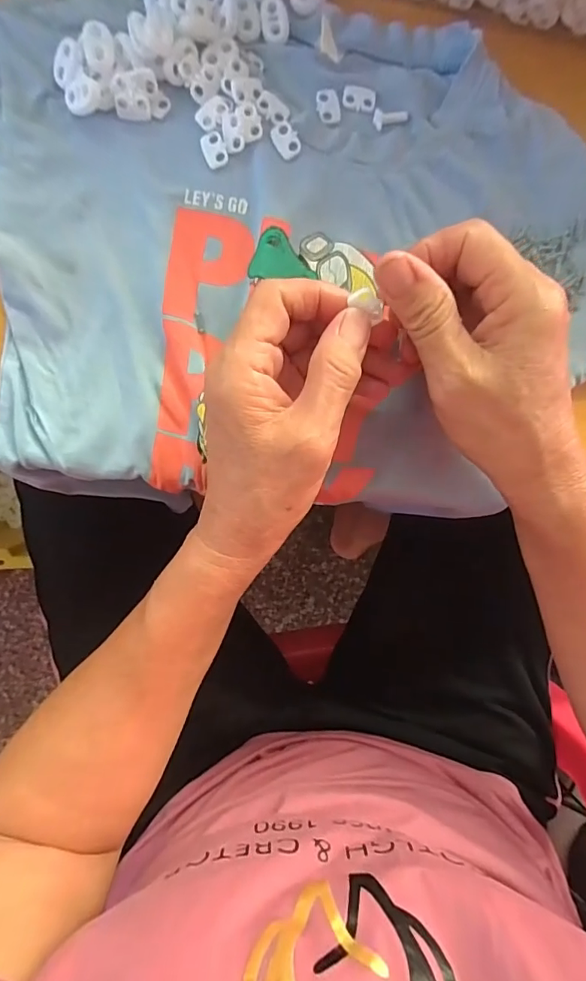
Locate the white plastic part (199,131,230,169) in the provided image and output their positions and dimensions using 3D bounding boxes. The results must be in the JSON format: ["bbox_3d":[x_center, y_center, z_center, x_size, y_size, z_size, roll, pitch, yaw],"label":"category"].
[{"bbox_3d":[-0.044,-0.191,0.269,0.013,0.004,0.018,-26,92,-3],"label":"white plastic part"}]

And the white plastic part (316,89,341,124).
[{"bbox_3d":[0.020,-0.218,0.272,0.013,0.004,0.020,-12,91,-4],"label":"white plastic part"}]

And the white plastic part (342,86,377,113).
[{"bbox_3d":[0.038,-0.224,0.273,0.019,0.004,0.014,8,90,-4],"label":"white plastic part"}]

